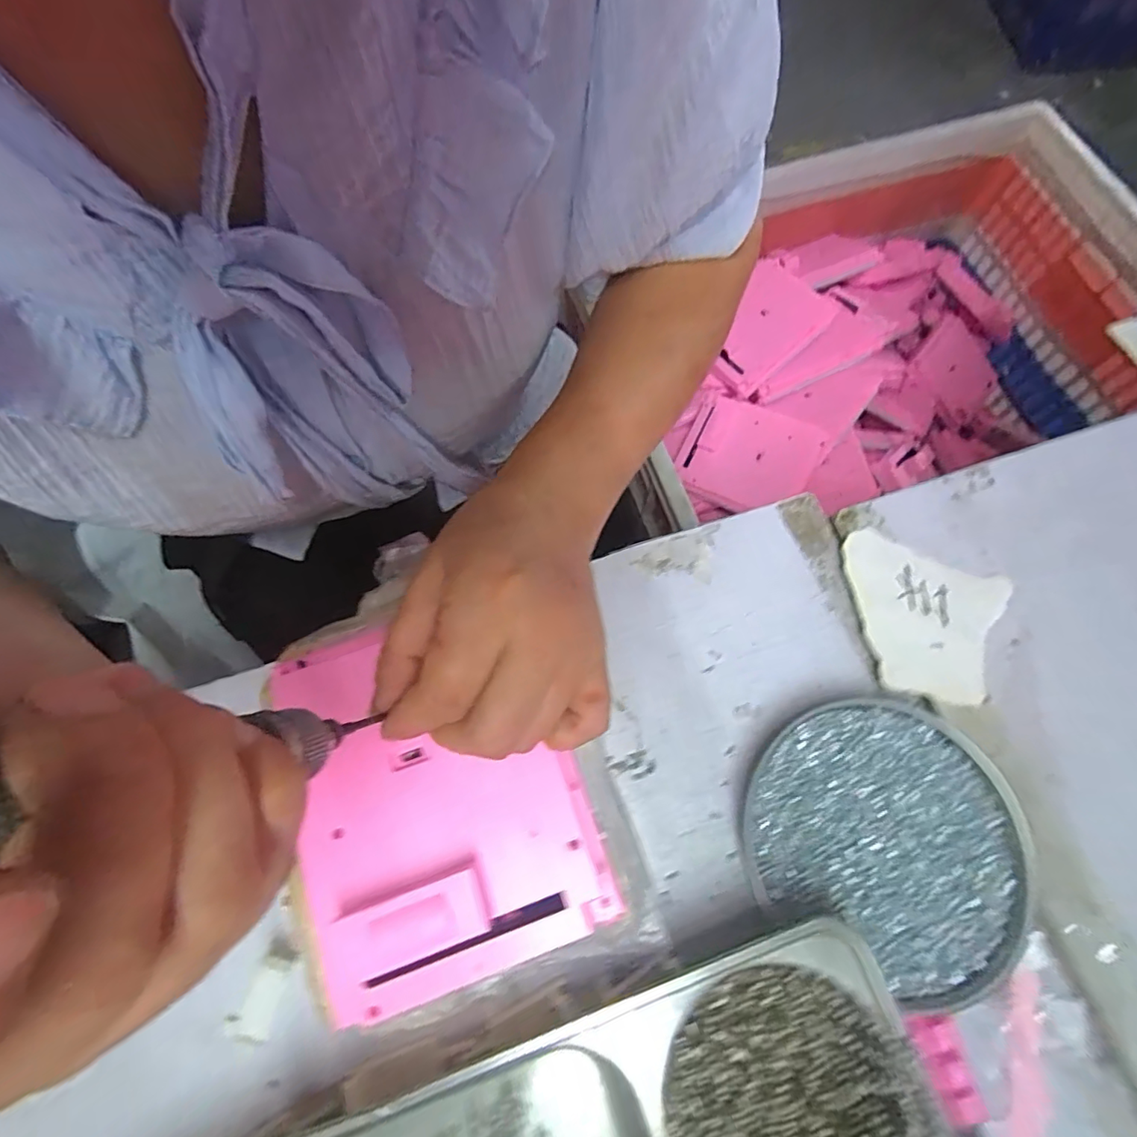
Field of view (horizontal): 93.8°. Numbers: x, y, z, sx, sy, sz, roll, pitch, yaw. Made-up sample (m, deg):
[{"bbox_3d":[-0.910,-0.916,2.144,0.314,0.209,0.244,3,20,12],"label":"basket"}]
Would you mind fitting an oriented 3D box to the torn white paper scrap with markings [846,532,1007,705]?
[{"bbox_3d":[0.204,0.029,0.316,0.092,0.006,0.088,22,73,8],"label":"torn white paper scrap with markings"}]

